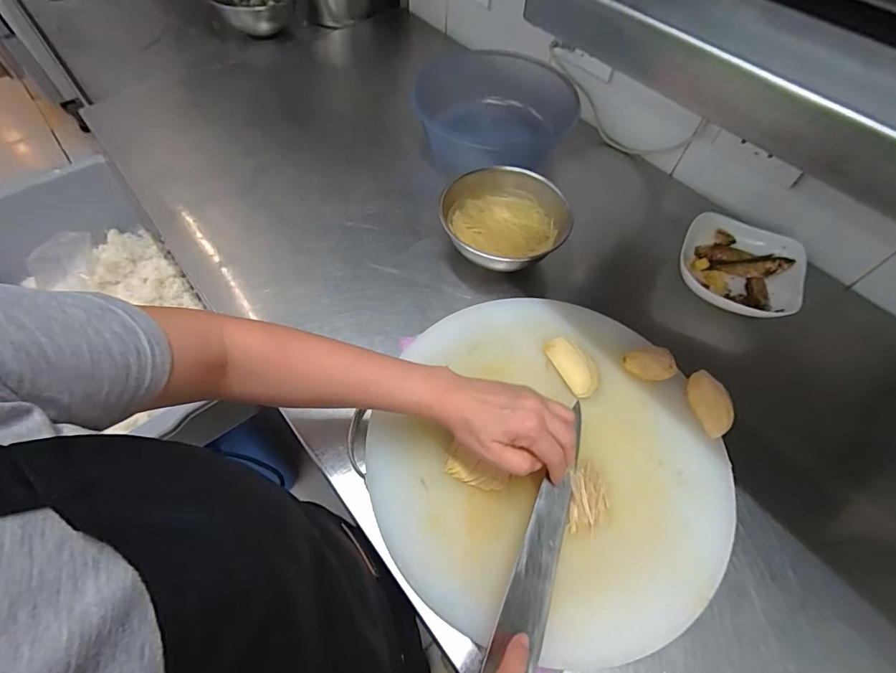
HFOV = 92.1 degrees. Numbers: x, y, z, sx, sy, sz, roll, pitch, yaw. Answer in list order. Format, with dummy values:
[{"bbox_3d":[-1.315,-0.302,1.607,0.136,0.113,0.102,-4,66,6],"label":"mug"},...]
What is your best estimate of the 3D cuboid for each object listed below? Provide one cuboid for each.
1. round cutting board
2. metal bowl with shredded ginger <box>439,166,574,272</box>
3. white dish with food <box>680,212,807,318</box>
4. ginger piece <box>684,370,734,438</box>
[{"bbox_3d":[0.095,0.115,0.451,0.343,0.028,0.360,0,59,-1],"label":"round cutting board"},{"bbox_3d":[0.072,-0.154,0.592,0.165,0.066,0.157,1,59,-2],"label":"metal bowl with shredded ginger"},{"bbox_3d":[0.387,-0.091,0.579,0.145,0.047,0.129,31,64,17],"label":"white dish with food"},{"bbox_3d":[0.281,0.072,0.464,0.033,0.023,0.066,-10,60,-7],"label":"ginger piece"}]

